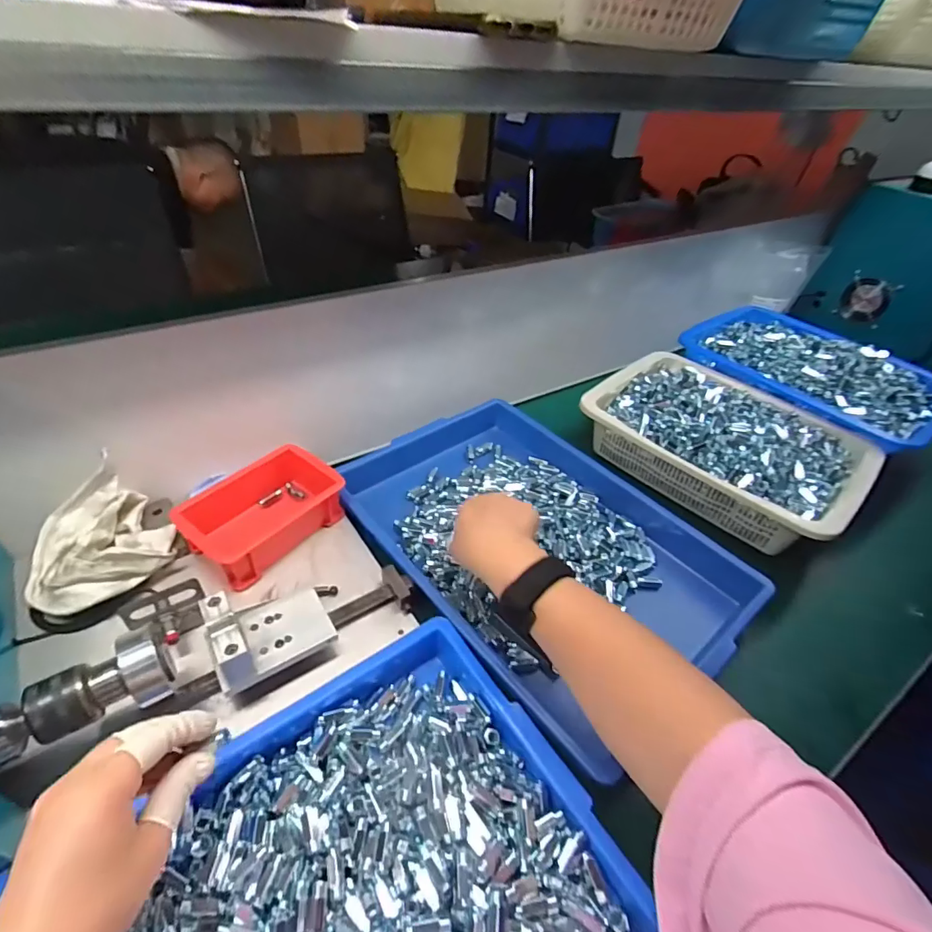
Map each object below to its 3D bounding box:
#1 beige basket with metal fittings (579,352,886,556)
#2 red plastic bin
[{"bbox_3d":[0.344,-0.035,0.673,0.235,0.076,0.325,-28,52,-32],"label":"beige basket with metal fittings"},{"bbox_3d":[-0.211,0.051,0.535,0.104,0.067,0.161,28,46,23],"label":"red plastic bin"}]

